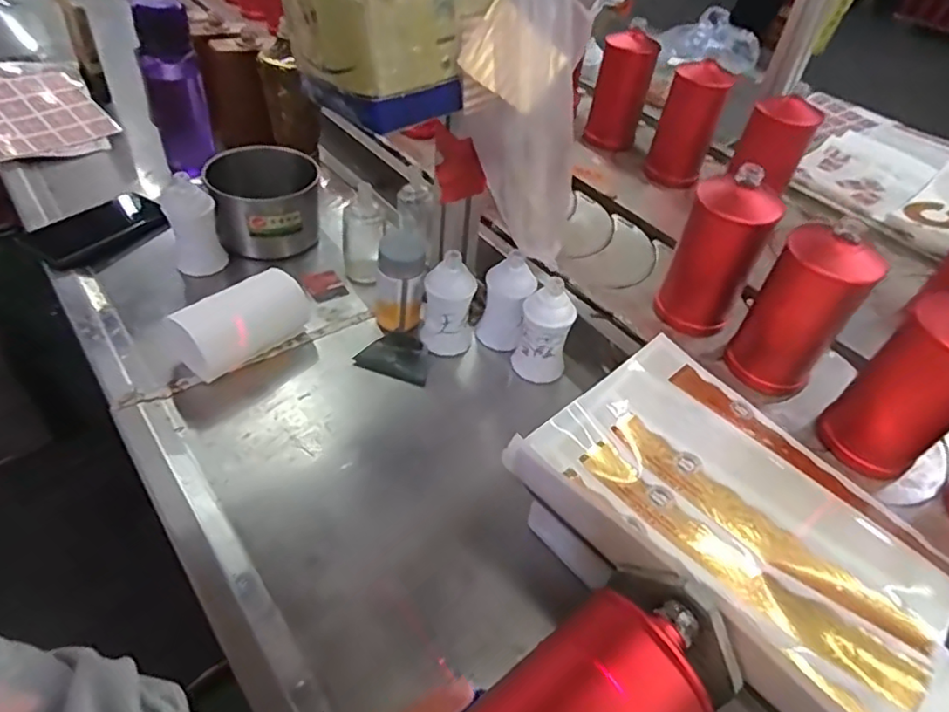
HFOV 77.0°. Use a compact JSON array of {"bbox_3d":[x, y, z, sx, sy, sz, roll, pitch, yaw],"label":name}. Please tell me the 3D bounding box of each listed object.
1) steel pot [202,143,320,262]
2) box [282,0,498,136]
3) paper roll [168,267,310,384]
[{"bbox_3d":[-0.271,-0.200,0.785,0.134,0.095,0.124,-12,50,-16],"label":"steel pot"},{"bbox_3d":[-0.066,-0.269,0.478,0.140,0.120,0.115,-28,56,-27],"label":"box"},{"bbox_3d":[-0.247,-0.032,0.641,0.060,0.064,0.139,35,53,24],"label":"paper roll"}]

